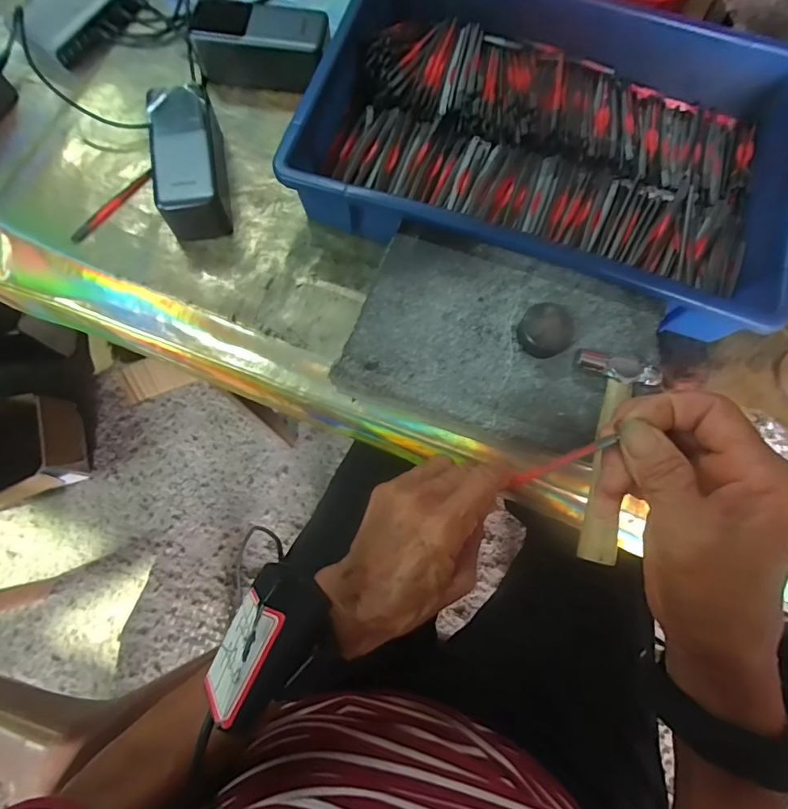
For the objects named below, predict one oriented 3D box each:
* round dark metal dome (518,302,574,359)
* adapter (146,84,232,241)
[{"bbox_3d":[0.116,-0.056,0.361,0.037,0.022,0.040,0,77,-1],"label":"round dark metal dome"},{"bbox_3d":[-0.186,-0.218,0.431,0.054,0.053,0.129,-11,76,-4],"label":"adapter"}]

